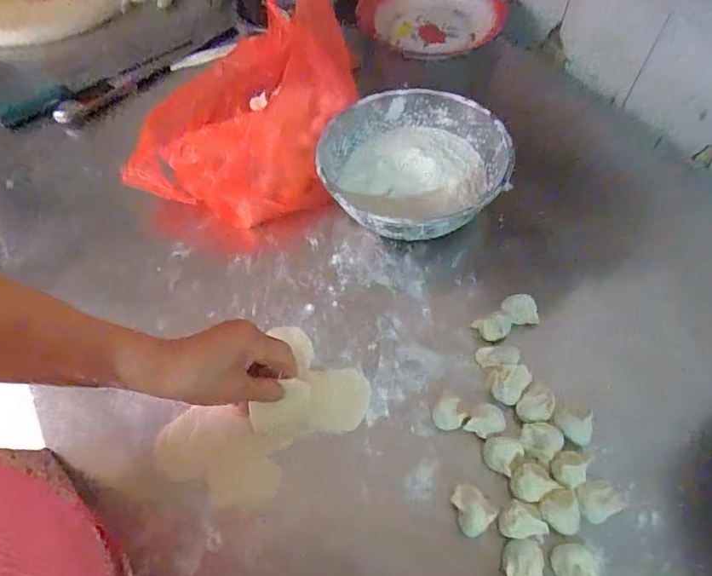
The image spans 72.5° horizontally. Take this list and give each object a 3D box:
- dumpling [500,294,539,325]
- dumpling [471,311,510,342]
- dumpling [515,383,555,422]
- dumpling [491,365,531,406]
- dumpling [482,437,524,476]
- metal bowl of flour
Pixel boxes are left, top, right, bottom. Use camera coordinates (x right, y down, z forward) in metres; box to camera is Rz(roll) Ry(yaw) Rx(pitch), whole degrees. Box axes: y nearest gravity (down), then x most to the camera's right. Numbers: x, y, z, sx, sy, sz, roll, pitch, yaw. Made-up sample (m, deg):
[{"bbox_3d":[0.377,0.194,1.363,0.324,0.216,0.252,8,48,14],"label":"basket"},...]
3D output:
[{"bbox_3d":[0.175,0.023,0.522,0.037,0.018,0.030,-6,61,0],"label":"dumpling"},{"bbox_3d":[0.145,0.041,0.514,0.034,0.017,0.026,-14,61,-5],"label":"dumpling"},{"bbox_3d":[0.172,0.111,0.462,0.029,0.020,0.034,28,66,17],"label":"dumpling"},{"bbox_3d":[0.151,0.094,0.475,0.029,0.022,0.035,21,64,14],"label":"dumpling"},{"bbox_3d":[0.134,0.151,0.445,0.030,0.017,0.030,-1,61,2],"label":"dumpling"},{"bbox_3d":[0.072,-0.144,0.596,0.211,0.074,0.213,-1,61,2],"label":"metal bowl of flour"}]

